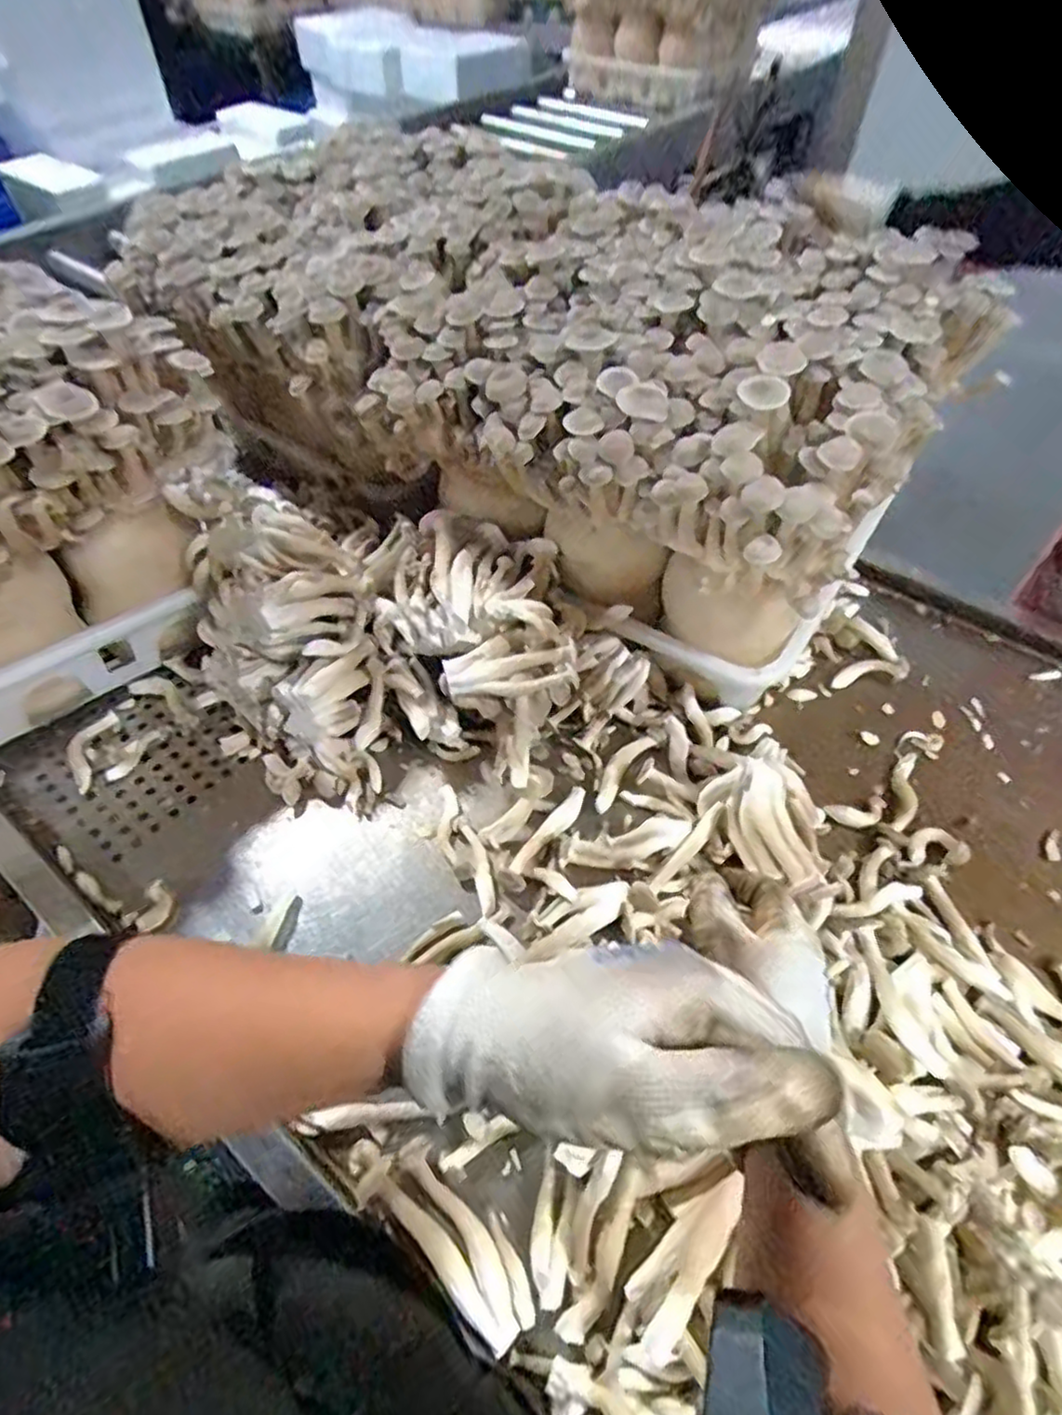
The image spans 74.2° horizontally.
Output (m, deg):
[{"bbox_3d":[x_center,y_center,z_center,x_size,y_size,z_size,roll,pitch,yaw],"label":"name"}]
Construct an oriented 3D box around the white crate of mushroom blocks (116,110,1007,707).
[{"bbox_3d":[-0.028,-0.403,0.827,0.905,0.272,0.449,30,57,21],"label":"white crate of mushroom blocks"}]

